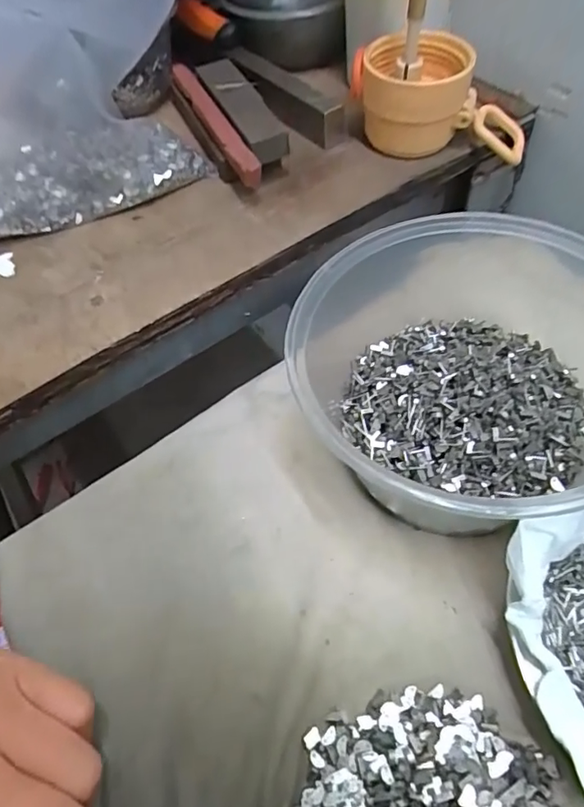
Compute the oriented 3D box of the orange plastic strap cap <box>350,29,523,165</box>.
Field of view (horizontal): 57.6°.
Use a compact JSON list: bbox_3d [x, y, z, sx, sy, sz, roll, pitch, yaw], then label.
[{"bbox_3d":[0.089,-0.187,0.325,0.104,0.052,0.062,-7,56,1],"label":"orange plastic strap cap"}]

